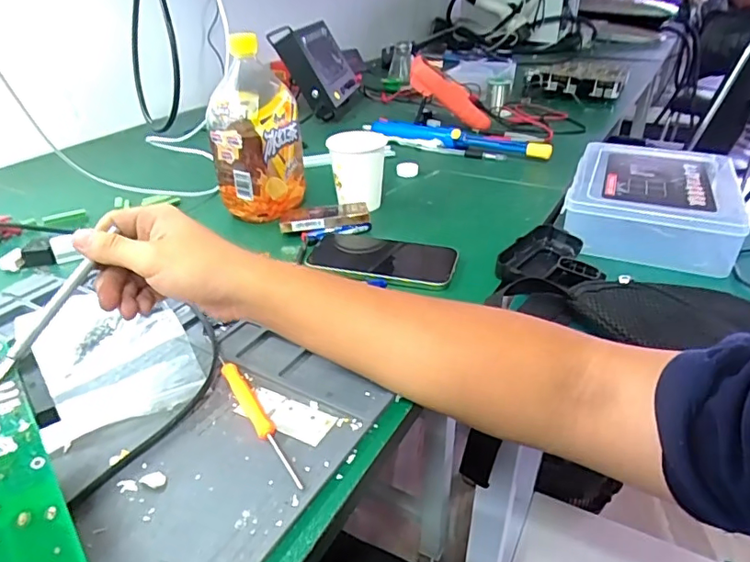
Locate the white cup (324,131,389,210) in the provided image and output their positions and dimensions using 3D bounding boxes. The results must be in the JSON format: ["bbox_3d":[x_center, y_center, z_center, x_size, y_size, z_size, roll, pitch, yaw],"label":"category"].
[{"bbox_3d":[-0.020,-0.134,0.644,0.066,0.089,0.064,-2,32,-1],"label":"white cup"}]

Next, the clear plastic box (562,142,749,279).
[{"bbox_3d":[0.319,-0.097,0.612,0.169,0.052,0.216,15,35,24],"label":"clear plastic box"}]

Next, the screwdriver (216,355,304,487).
[{"bbox_3d":[-0.080,0.091,0.363,0.012,0.008,0.132,-19,36,-27],"label":"screwdriver"}]

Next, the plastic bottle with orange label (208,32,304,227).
[{"bbox_3d":[-0.140,-0.177,0.620,0.102,0.191,0.102,-7,32,-10],"label":"plastic bottle with orange label"}]

